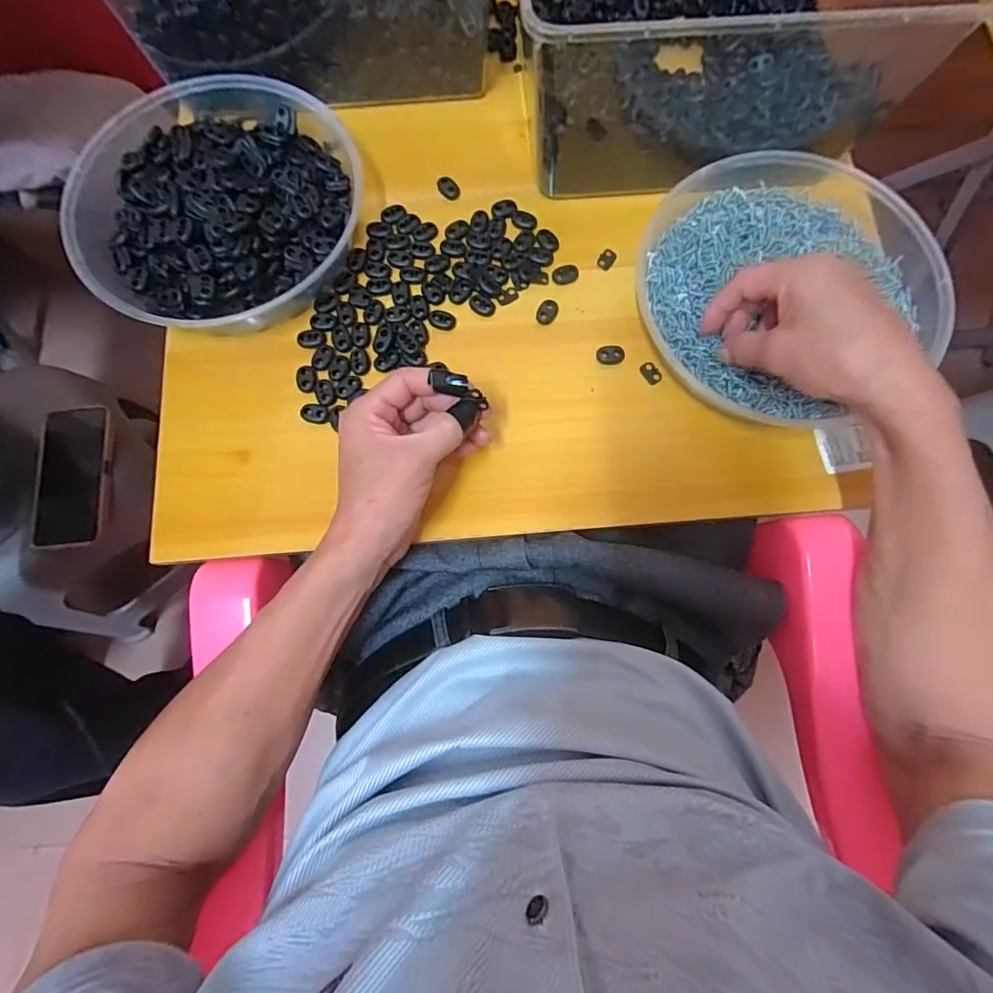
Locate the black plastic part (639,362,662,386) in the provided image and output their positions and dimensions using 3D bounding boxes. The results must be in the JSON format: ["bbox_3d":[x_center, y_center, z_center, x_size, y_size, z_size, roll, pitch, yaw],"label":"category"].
[{"bbox_3d":[0.123,-0.098,0.401,0.014,0.004,0.019,-33,80,-6],"label":"black plastic part"}]

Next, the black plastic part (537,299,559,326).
[{"bbox_3d":[0.041,-0.150,0.411,0.015,0.005,0.021,26,79,6],"label":"black plastic part"}]

